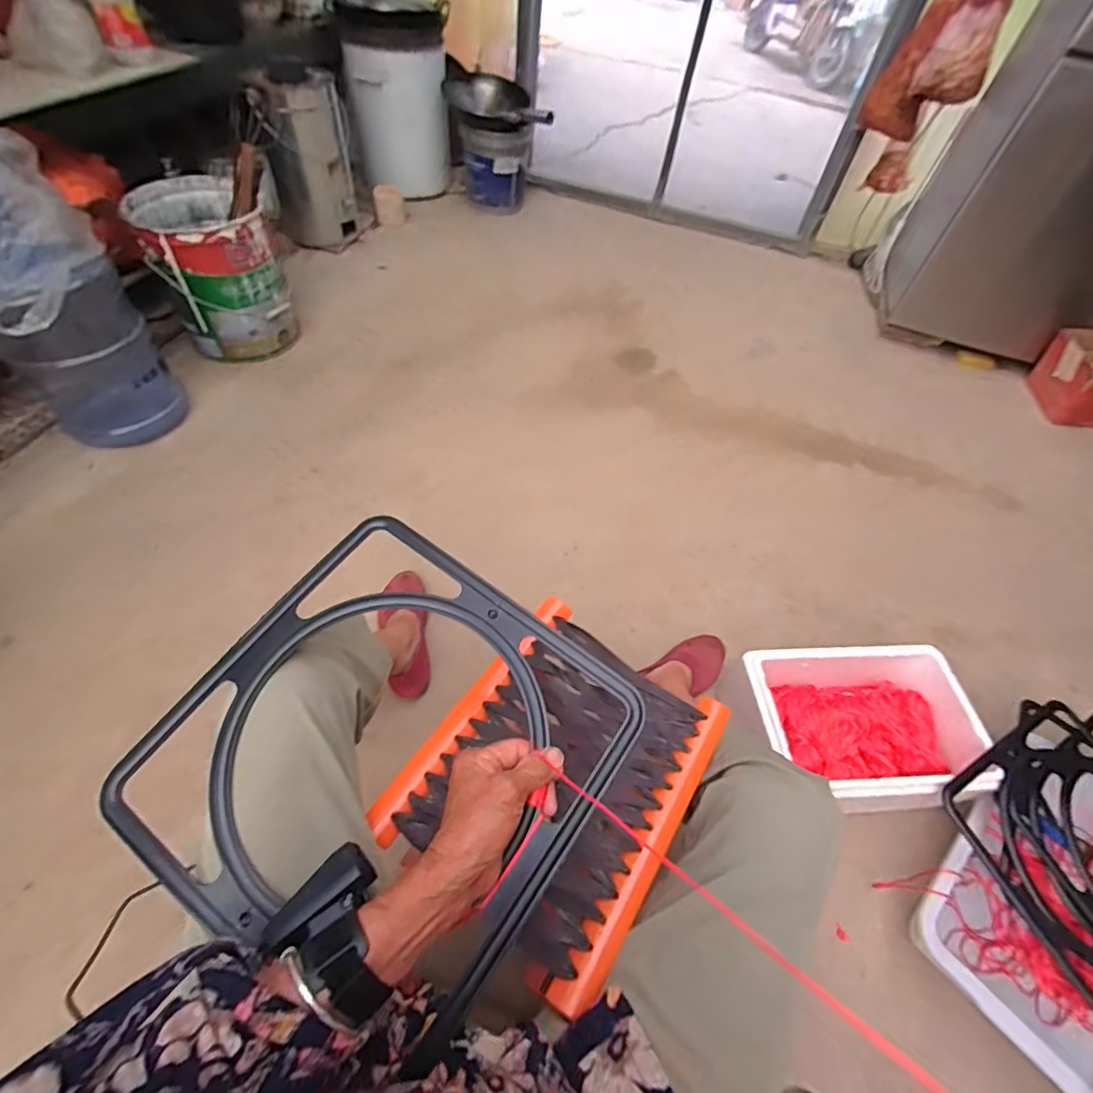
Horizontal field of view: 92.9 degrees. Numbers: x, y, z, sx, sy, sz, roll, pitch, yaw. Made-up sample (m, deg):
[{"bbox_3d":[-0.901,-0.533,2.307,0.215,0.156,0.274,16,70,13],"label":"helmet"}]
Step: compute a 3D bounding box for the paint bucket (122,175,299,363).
[{"bbox_3d":[-0.812,-0.680,1.303,0.259,0.327,0.309,-23,59,-20],"label":"paint bucket"}]

